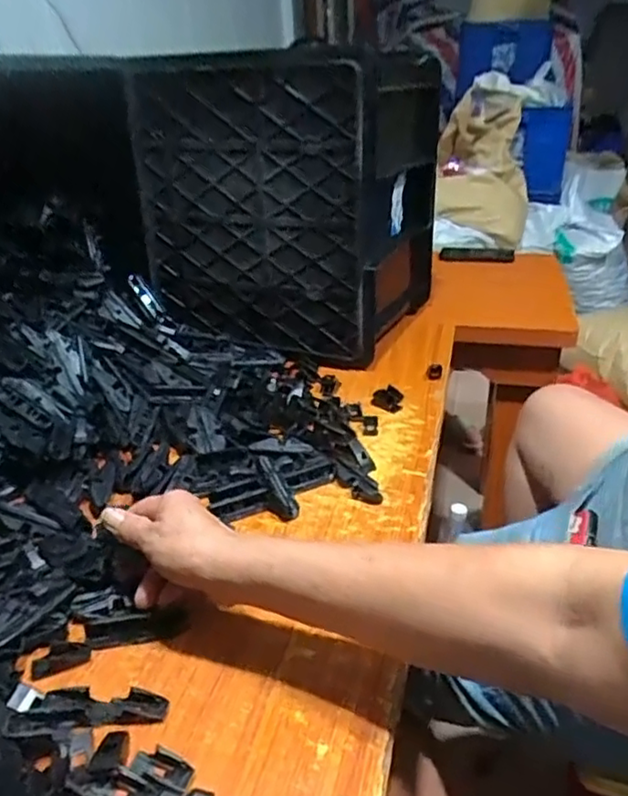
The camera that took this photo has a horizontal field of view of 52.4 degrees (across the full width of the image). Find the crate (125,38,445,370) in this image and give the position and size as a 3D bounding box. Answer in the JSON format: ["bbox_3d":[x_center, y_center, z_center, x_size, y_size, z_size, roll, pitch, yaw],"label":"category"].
[{"bbox_3d":[-0.020,-0.300,0.999,0.351,0.380,0.392,10,28,21],"label":"crate"}]

